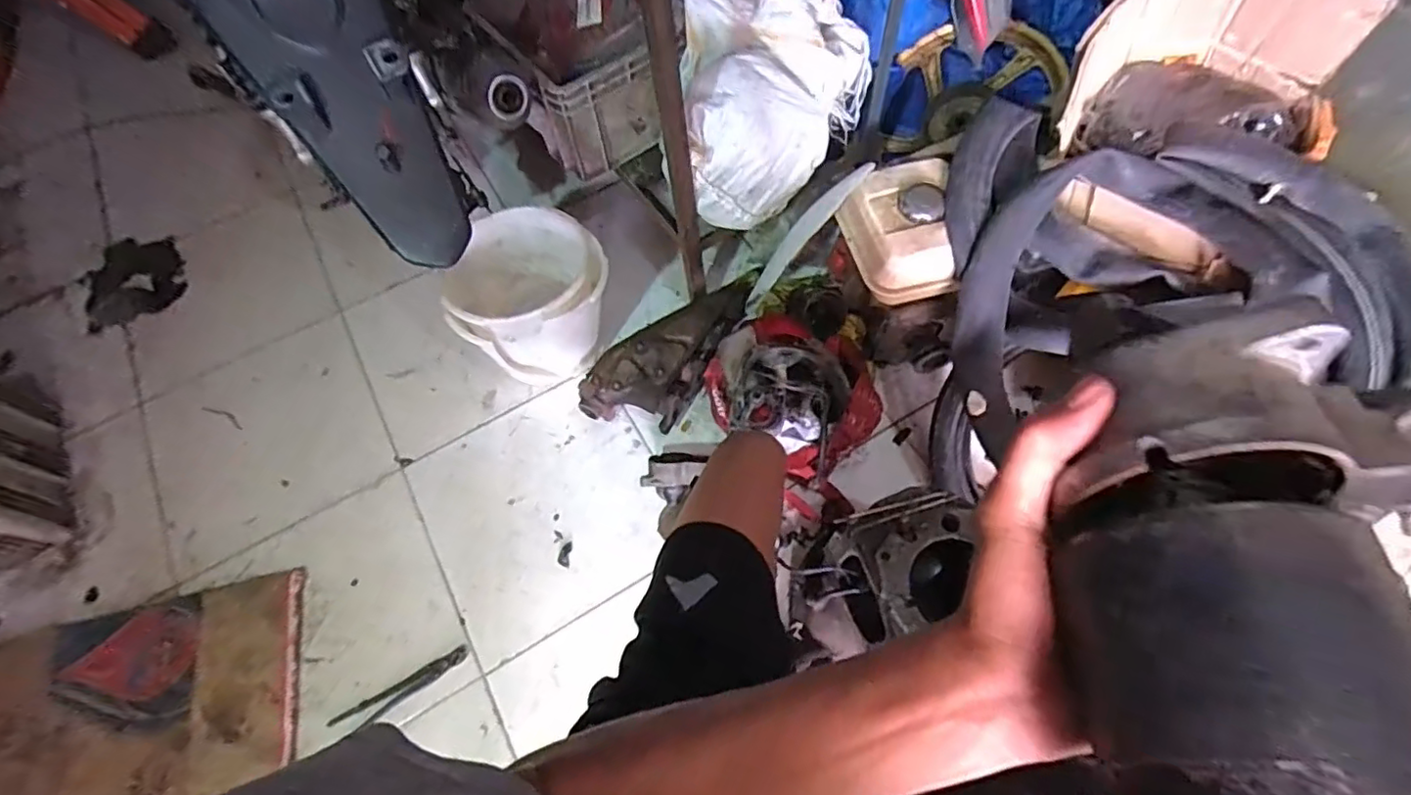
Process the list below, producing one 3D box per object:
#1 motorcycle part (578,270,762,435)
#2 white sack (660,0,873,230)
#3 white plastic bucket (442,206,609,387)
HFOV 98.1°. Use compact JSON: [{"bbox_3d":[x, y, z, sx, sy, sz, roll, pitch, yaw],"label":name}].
[{"bbox_3d":[-0.060,-0.094,1.135,0.171,0.093,0.380,28,69,15],"label":"motorcycle part"},{"bbox_3d":[0.105,-0.476,0.983,0.288,0.231,0.339,7,65,7],"label":"white sack"},{"bbox_3d":[-0.289,-0.160,1.056,0.250,0.215,0.242,-1,65,3],"label":"white plastic bucket"}]

